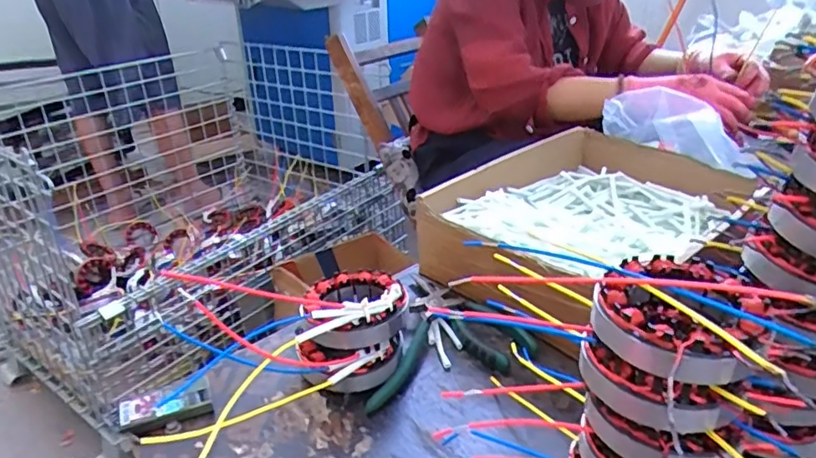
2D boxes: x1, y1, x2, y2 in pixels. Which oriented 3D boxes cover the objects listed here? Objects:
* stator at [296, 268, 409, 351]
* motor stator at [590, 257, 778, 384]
[{"bbox_3d":[-0.046,0.059,0.474,0.086,0.034,0.085,-2,27,1],"label":"stator"},{"bbox_3d":[0.145,0.047,0.312,0.082,0.038,0.079,-2,27,1],"label":"motor stator"}]

